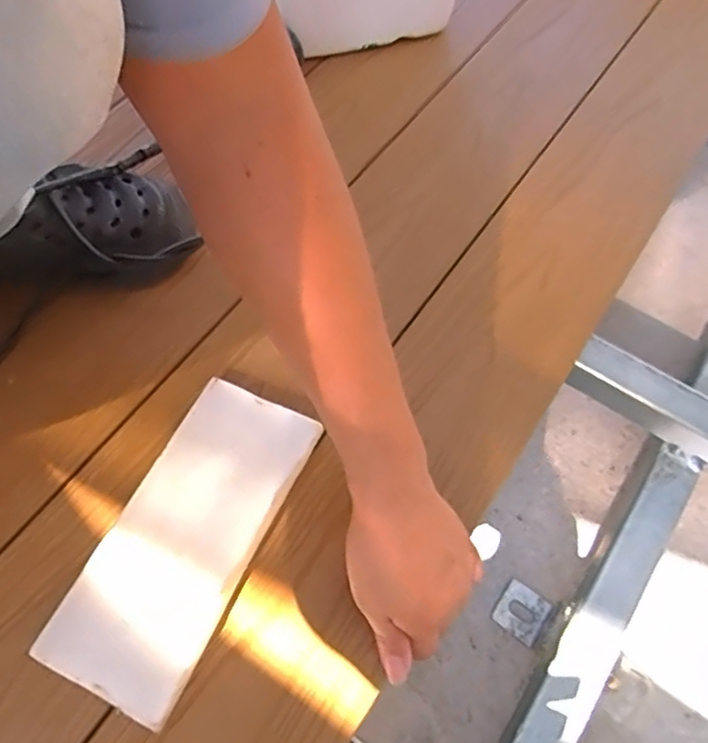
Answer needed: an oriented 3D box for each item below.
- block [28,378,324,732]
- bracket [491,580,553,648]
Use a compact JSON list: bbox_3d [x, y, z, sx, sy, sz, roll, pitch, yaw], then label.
[{"bbox_3d":[-0.122,0.120,0.441,0.105,0.023,0.228,23,64,11],"label":"block"},{"bbox_3d":[0.157,0.225,0.556,0.044,0.005,0.044,35,67,16],"label":"bracket"}]

